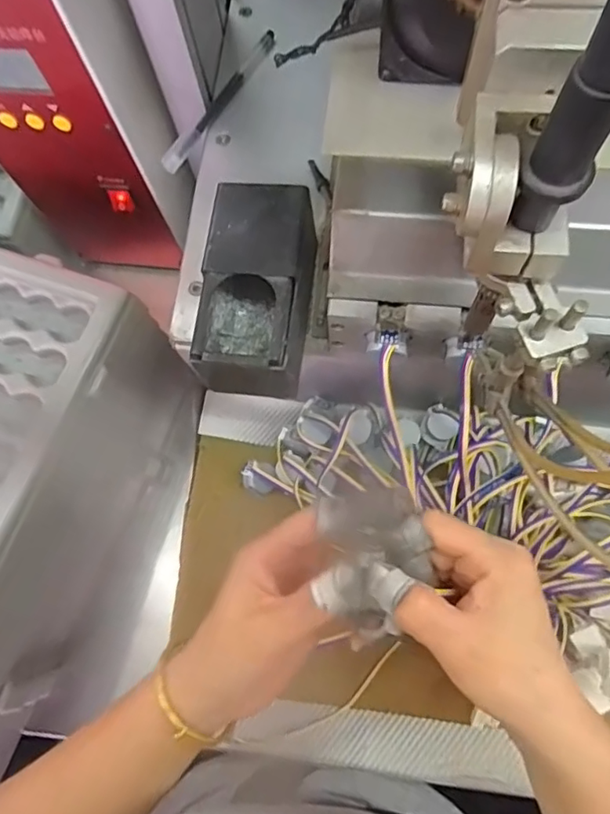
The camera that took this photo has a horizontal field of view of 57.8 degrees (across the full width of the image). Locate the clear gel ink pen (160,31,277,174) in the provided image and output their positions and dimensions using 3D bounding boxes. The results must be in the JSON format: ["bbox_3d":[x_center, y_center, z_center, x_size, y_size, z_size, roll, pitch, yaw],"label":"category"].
[{"bbox_3d":[-0.063,-0.234,0.421,0.011,0.015,0.140,32,79,12],"label":"clear gel ink pen"}]

